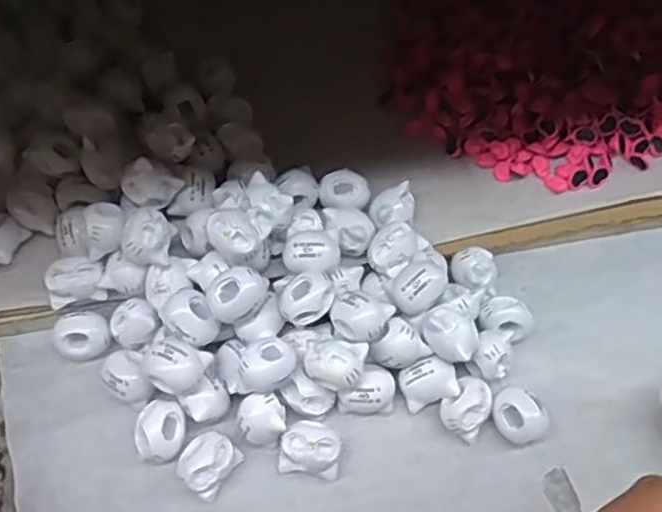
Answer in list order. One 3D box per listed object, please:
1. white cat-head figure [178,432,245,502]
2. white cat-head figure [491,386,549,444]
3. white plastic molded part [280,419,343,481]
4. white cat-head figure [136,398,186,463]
[{"bbox_3d":[-0.052,0.087,0.283,0.020,0.018,0.024,31,64,16],"label":"white cat-head figure"},{"bbox_3d":[0.082,0.071,0.298,0.019,0.019,0.024,-37,67,-20],"label":"white cat-head figure"},{"bbox_3d":[-0.008,0.082,0.287,0.025,0.016,0.021,8,60,3],"label":"white plastic molded part"},{"bbox_3d":[-0.072,0.076,0.291,0.019,0.021,0.024,11,60,5],"label":"white cat-head figure"}]

